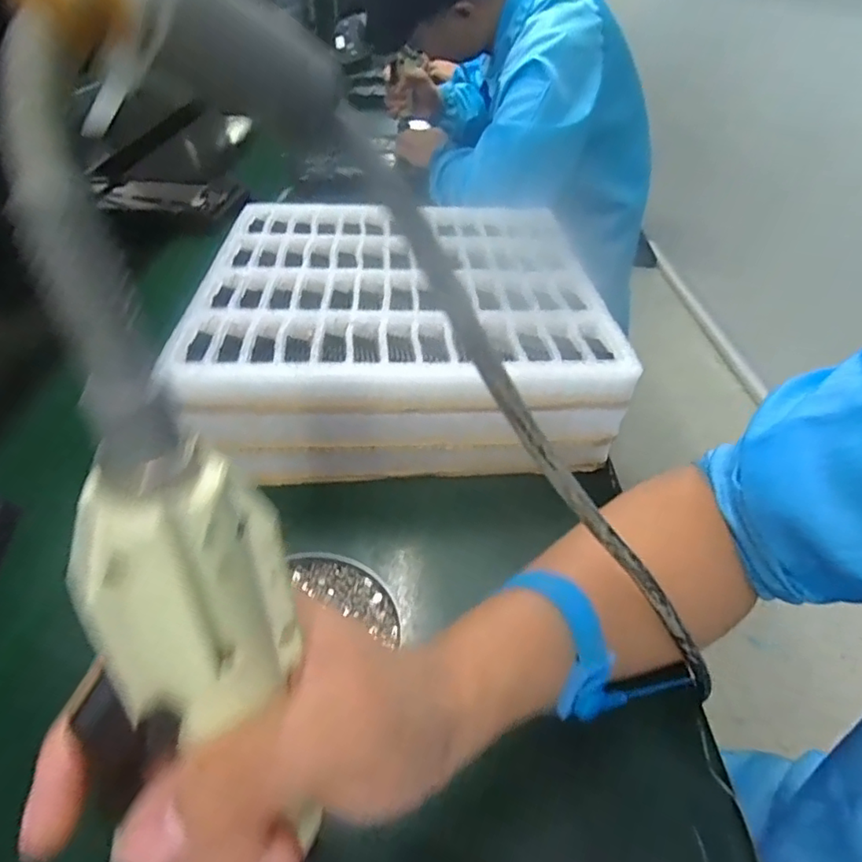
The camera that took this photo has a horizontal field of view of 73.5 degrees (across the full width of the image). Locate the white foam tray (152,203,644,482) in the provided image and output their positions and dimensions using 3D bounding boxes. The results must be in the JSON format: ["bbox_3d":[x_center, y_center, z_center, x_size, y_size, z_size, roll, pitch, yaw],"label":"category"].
[{"bbox_3d":[-0.030,-0.110,0.545,0.336,0.086,0.339,-1,41,-4],"label":"white foam tray"}]

